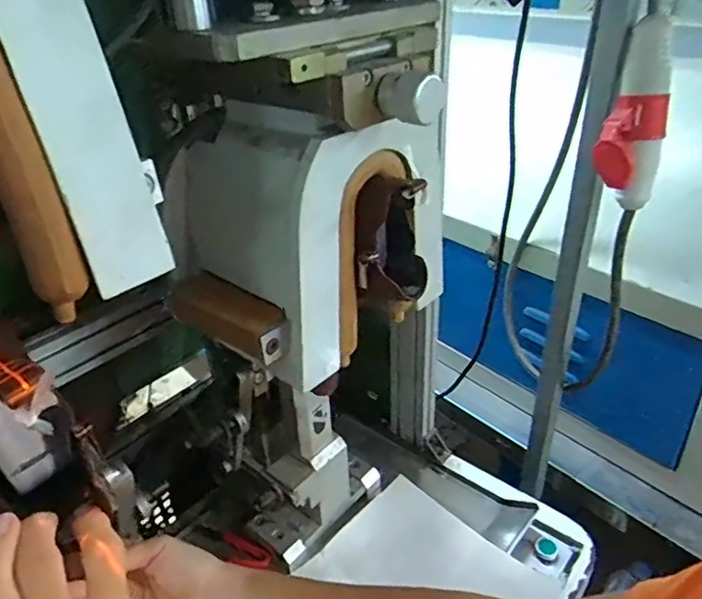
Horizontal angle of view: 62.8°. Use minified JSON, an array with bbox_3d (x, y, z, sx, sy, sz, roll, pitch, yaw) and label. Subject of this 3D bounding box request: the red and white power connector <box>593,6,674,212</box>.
[{"bbox_3d":[0.306,-0.194,0.619,0.063,0.188,0.095,9,12,17],"label":"red and white power connector"}]

